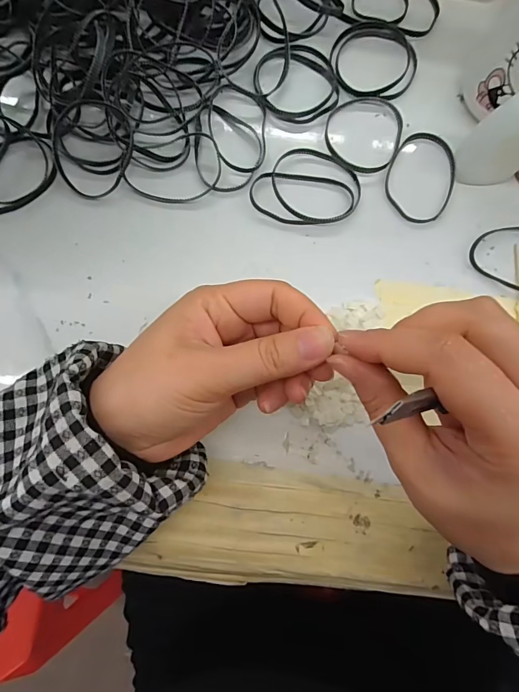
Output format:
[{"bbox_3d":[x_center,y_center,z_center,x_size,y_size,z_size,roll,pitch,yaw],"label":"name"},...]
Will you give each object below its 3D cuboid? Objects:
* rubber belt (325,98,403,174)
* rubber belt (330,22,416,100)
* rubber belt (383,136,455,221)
[{"bbox_3d":[0.076,-0.156,0.286,0.056,0.005,0.061,10,83,1],"label":"rubber belt"},{"bbox_3d":[0.086,-0.215,0.296,0.063,0.007,0.065,0,83,0],"label":"rubber belt"},{"bbox_3d":[0.116,-0.122,0.282,0.048,0.004,0.068,16,83,2],"label":"rubber belt"}]

